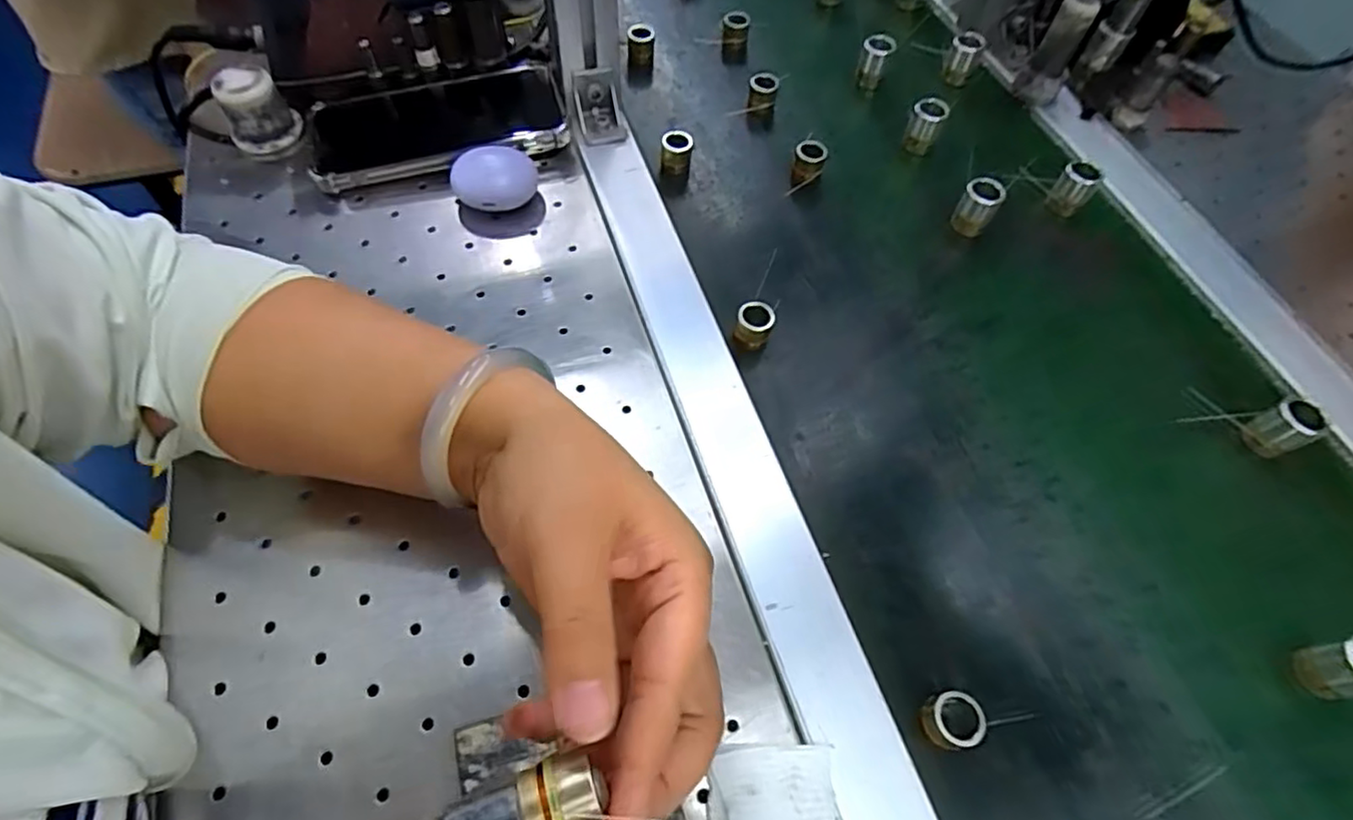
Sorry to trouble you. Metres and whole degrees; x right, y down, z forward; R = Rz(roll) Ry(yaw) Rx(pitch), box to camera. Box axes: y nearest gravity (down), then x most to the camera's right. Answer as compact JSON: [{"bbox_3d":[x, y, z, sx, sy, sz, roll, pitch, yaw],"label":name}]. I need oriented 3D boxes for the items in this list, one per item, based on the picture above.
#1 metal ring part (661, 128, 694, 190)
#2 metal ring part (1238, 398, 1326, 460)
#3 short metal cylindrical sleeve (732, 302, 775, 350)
[{"bbox_3d":[0.001,-0.171,0.442,0.020,0.025,0.022,-8,61,-8],"label":"metal ring part"},{"bbox_3d":[0.322,0.010,0.347,0.017,0.034,0.021,-19,63,-14],"label":"metal ring part"},{"bbox_3d":[0.044,-0.048,0.373,0.019,0.018,0.020,2,60,-3],"label":"short metal cylindrical sleeve"}]

